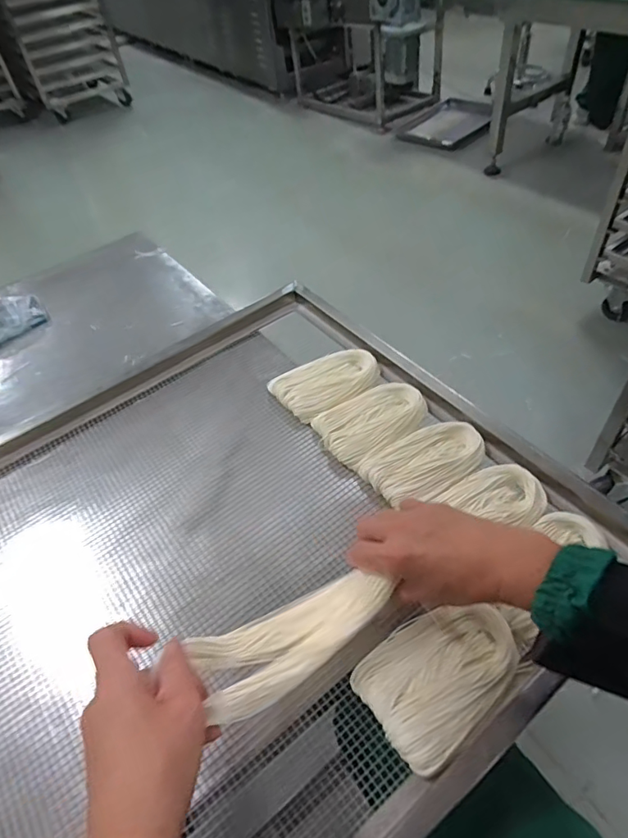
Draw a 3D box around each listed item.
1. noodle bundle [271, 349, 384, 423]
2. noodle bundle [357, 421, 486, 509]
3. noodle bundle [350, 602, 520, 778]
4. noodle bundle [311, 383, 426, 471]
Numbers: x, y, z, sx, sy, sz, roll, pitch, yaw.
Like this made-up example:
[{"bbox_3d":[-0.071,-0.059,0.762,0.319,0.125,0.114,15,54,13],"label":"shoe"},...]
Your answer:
[{"bbox_3d":[0.019,-0.051,0.660,0.138,0.015,0.085,-32,53,-21],"label":"noodle bundle"},{"bbox_3d":[0.127,0.047,0.565,0.138,0.017,0.080,-30,52,-19],"label":"noodle bundle"},{"bbox_3d":[0.105,0.209,0.425,0.134,0.018,0.090,-35,54,-23],"label":"noodle bundle"},{"bbox_3d":[0.072,0.002,0.610,0.134,0.017,0.084,-27,52,-18],"label":"noodle bundle"}]

